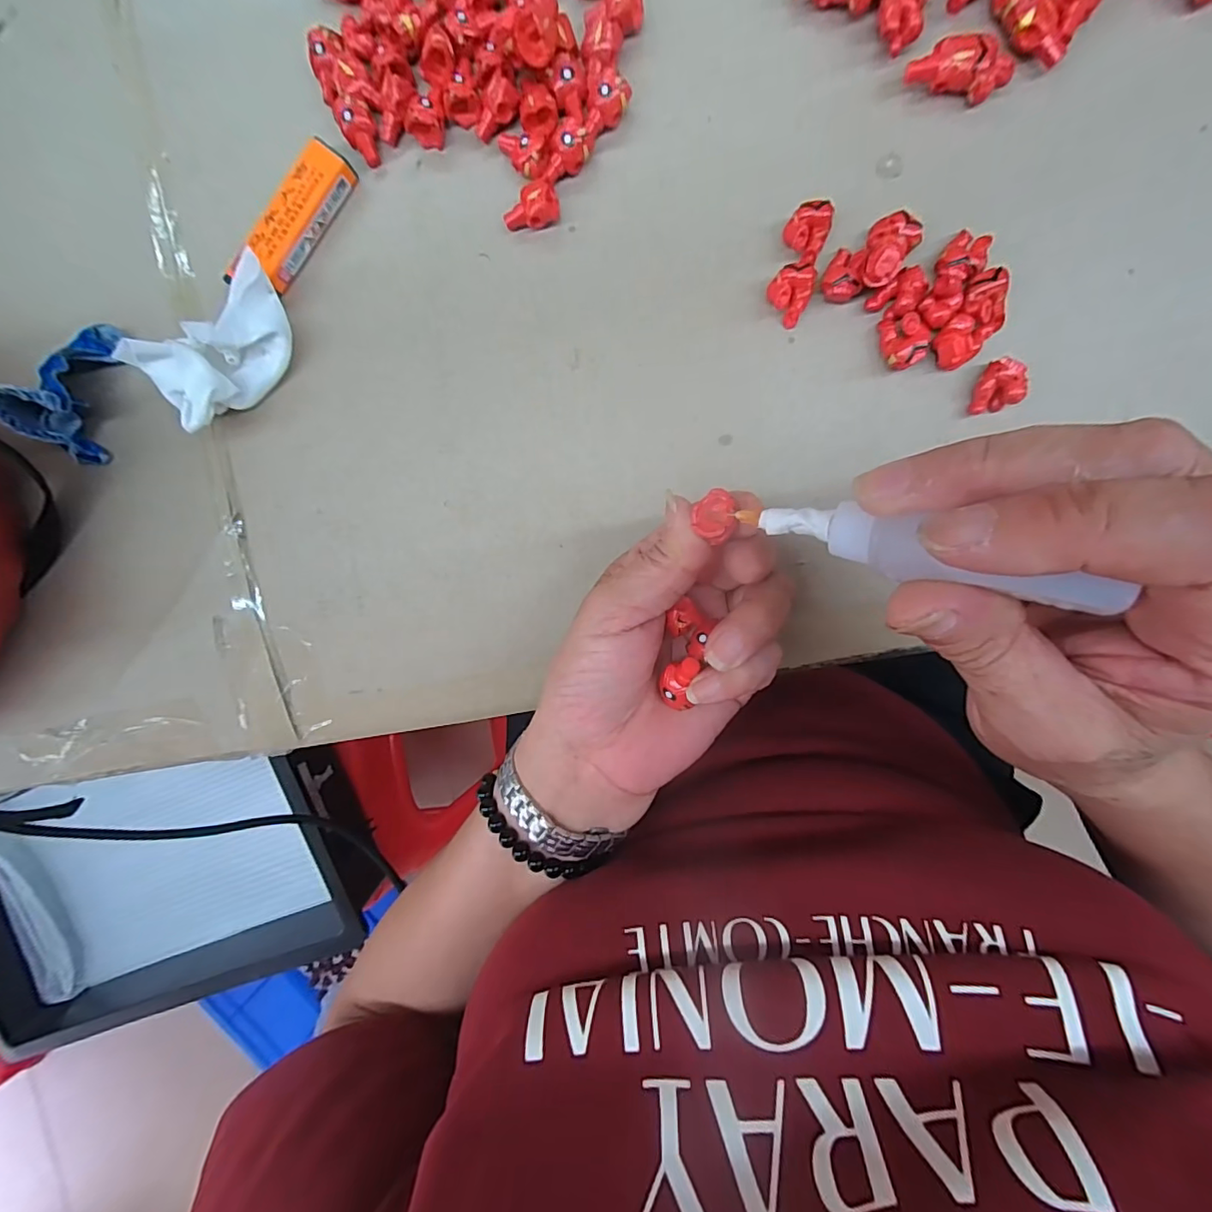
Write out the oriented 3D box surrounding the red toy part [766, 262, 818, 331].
[{"bbox_3d":[0.082,-0.141,0.232,0.018,0.013,0.022,26,98,3],"label":"red toy part"}]

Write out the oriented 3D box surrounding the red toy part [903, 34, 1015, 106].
[{"bbox_3d":[0.146,-0.222,0.215,0.039,0.014,0.014,20,98,4],"label":"red toy part"}]

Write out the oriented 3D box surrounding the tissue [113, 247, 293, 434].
[{"bbox_3d":[-0.177,-0.121,0.244,0.075,0.044,0.031,-39,91,9],"label":"tissue"}]

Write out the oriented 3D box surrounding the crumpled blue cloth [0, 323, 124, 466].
[{"bbox_3d":[-0.275,-0.111,0.261,0.029,0.036,0.070,27,98,3],"label":"crumpled blue cloth"}]

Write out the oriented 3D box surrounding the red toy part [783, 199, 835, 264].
[{"bbox_3d":[0.089,-0.165,0.229,0.018,0.015,0.020,32,99,2],"label":"red toy part"}]

